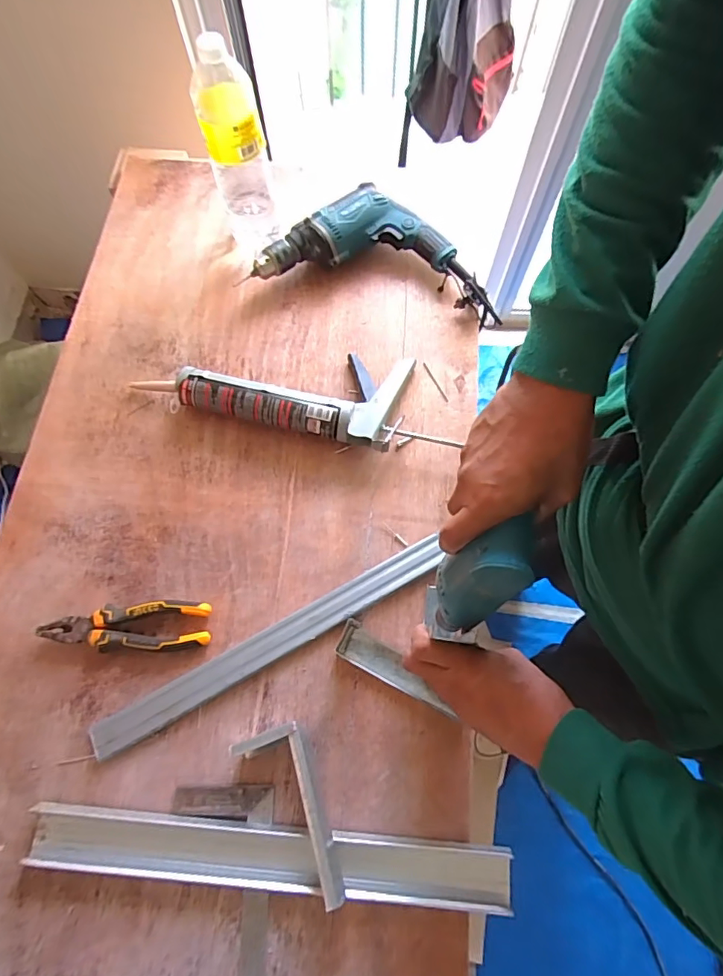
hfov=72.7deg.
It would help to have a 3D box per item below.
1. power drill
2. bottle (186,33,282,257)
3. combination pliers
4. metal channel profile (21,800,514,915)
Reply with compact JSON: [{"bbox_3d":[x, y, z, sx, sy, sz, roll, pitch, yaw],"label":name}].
[{"bbox_3d":[0.029,-0.354,0.730,0.349,0.079,0.146,8,70,2],"label":"power drill"},{"bbox_3d":[-0.164,-0.444,0.663,0.077,0.270,0.077,-16,71,-7],"label":"bottle"},{"bbox_3d":[-0.270,0.160,0.568,0.186,0.022,0.056,-2,70,-2],"label":"combination pliers"},{"bbox_3d":[-0.090,0.370,0.495,0.474,0.020,0.052,5,70,1],"label":"metal channel profile"}]

